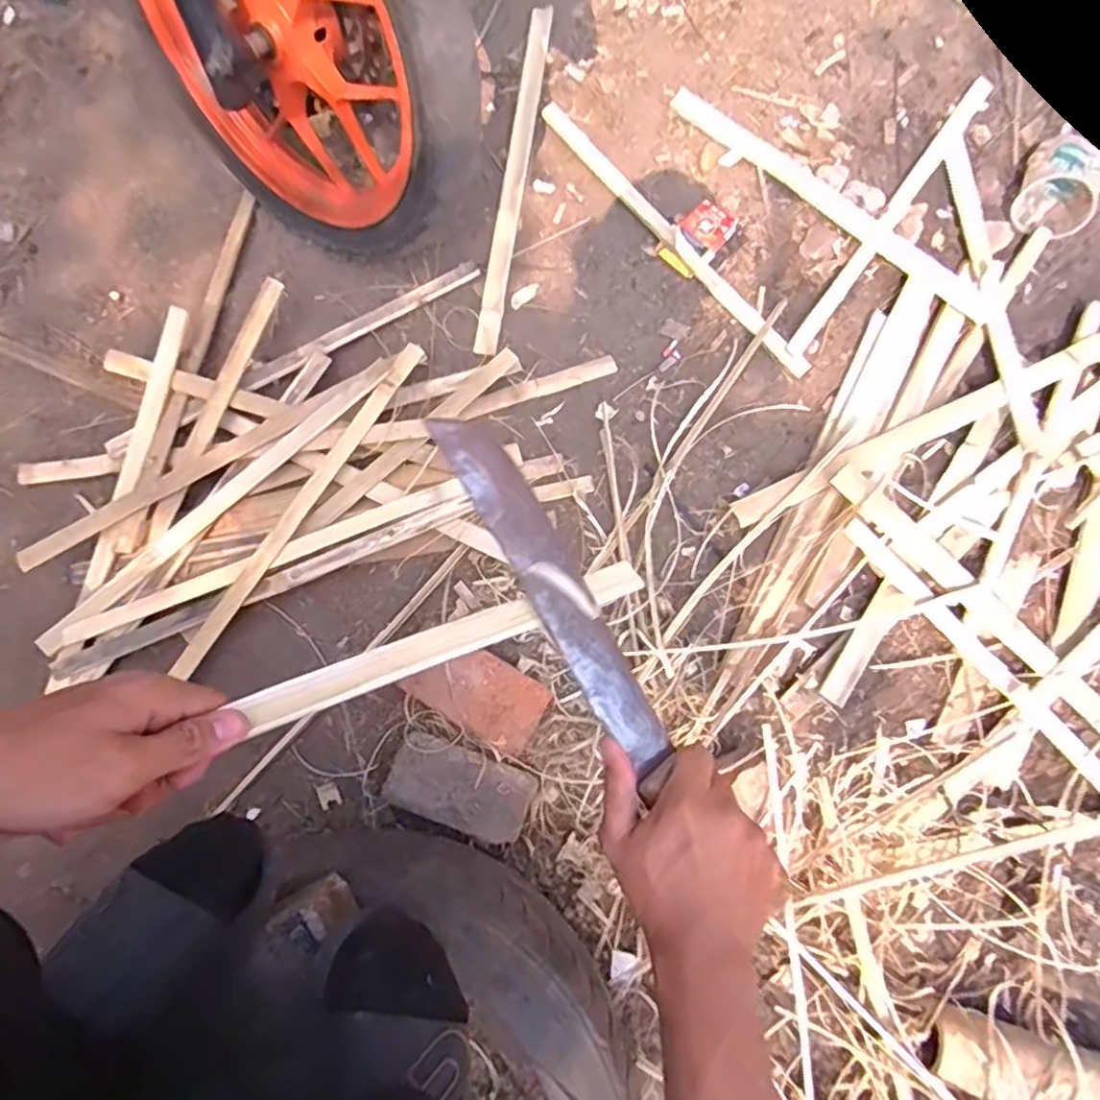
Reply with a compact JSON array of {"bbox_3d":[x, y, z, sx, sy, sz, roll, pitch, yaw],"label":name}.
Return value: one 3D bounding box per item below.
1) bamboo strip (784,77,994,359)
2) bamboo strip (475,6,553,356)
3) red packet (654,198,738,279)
[{"bbox_3d":[0.471,-0.462,0.884,0.027,0.011,0.517,36,80,6],"label":"bamboo strip"},{"bbox_3d":[-0.049,-0.522,0.899,0.029,0.010,0.543,8,79,1],"label":"bamboo strip"},{"bbox_3d":[0.202,-0.423,0.881,0.066,0.010,0.113,44,81,7],"label":"red packet"}]

